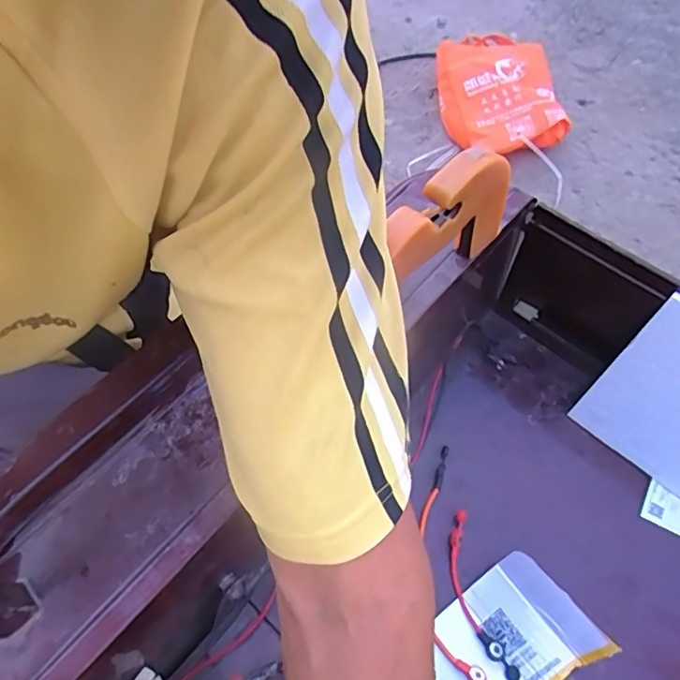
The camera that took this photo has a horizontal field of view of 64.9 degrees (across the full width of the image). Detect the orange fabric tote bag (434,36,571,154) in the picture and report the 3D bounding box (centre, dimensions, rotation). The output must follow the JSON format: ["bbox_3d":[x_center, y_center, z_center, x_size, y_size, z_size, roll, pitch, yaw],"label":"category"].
[{"bbox_3d":[0.370,-0.619,1.303,0.271,0.093,0.429,-5,60,1],"label":"orange fabric tote bag"}]

